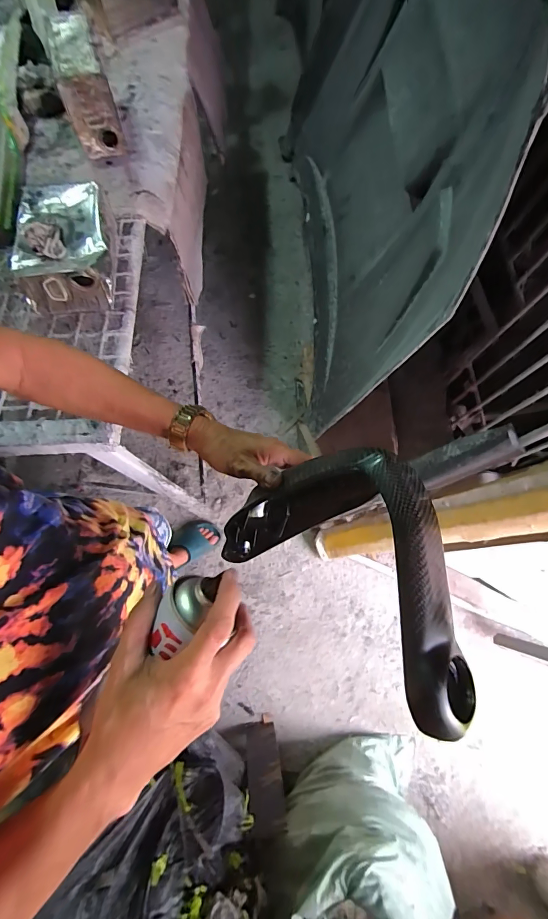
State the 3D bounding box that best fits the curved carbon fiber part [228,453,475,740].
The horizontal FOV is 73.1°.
[{"bbox_3d":[0.036,0.071,0.336,0.093,0.289,0.158,18,85,-25],"label":"curved carbon fiber part"}]

